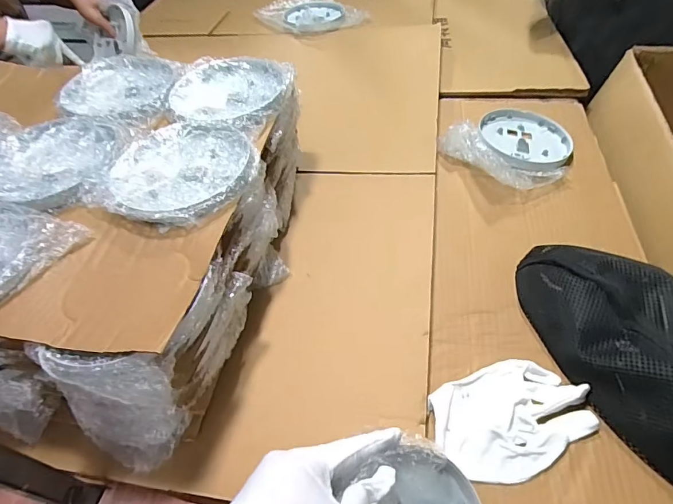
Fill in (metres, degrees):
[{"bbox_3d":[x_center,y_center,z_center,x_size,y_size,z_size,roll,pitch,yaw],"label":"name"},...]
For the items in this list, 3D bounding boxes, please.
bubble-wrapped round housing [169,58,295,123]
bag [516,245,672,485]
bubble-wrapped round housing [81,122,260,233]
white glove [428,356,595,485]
[{"bbox_3d":[-0.128,-0.195,0.506,0.140,0.020,0.131,15,52,17],"label":"bubble-wrapped round housing"},{"bbox_3d":[0.299,0.085,0.395,0.151,0.071,0.283,-26,52,-17],"label":"bag"},{"bbox_3d":[-0.153,-0.080,0.415,0.140,0.015,0.136,-2,49,3],"label":"bubble-wrapped round housing"},{"bbox_3d":[0.160,0.152,0.390,0.136,0.022,0.094,-20,51,-13],"label":"white glove"}]

